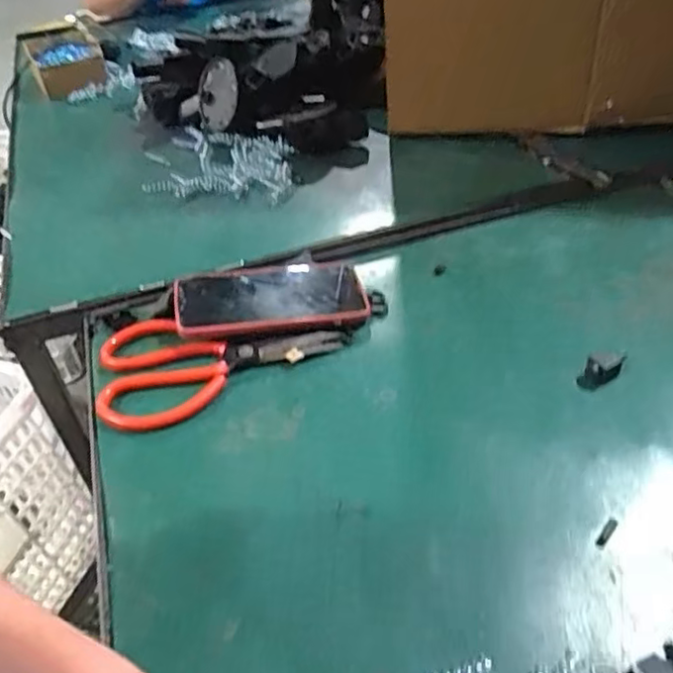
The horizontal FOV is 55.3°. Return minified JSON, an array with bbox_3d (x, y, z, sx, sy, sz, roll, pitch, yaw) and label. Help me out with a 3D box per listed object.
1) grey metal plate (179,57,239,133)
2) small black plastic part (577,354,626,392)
[{"bbox_3d":[-0.160,-0.316,0.839,0.102,0.086,0.010,35,14,37],"label":"grey metal plate"},{"bbox_3d":[0.202,0.025,0.485,0.039,0.020,0.016,-18,43,-11],"label":"small black plastic part"}]

